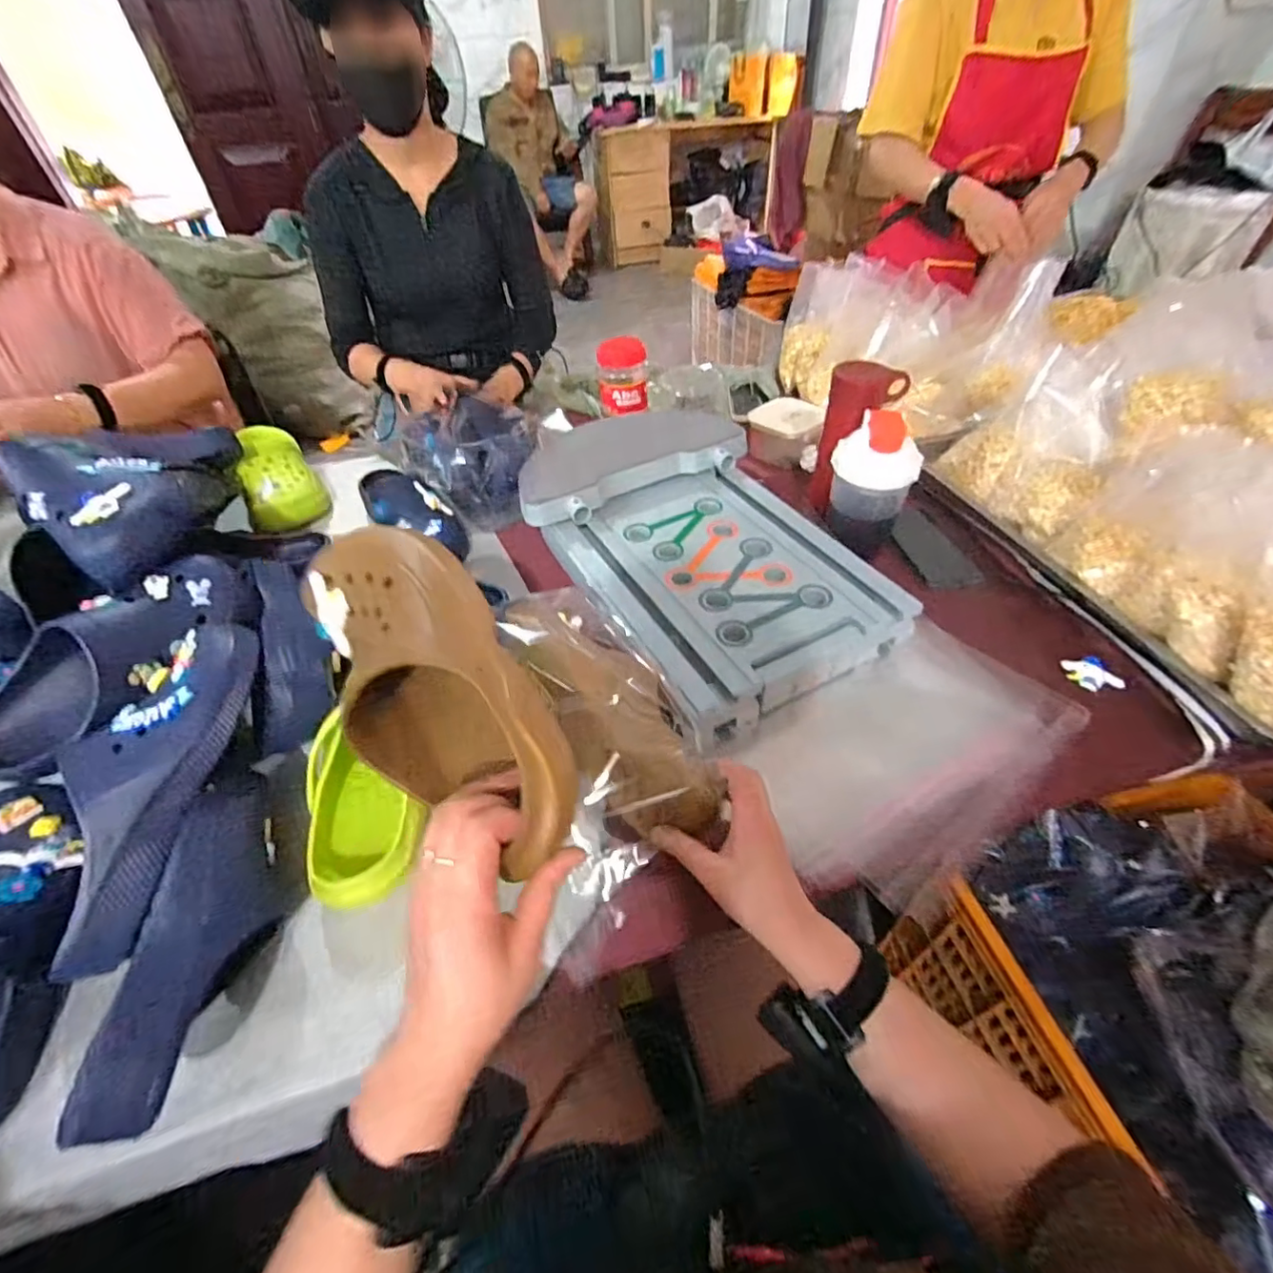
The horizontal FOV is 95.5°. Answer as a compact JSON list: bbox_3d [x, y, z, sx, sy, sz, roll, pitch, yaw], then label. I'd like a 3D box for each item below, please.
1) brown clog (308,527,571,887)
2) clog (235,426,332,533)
[{"bbox_3d":[-0.136,0.029,0.379,0.105,0.101,0.273,-26,50,-19],"label":"brown clog"},{"bbox_3d":[-0.574,-0.256,0.933,0.111,0.093,0.228,-22,49,-17],"label":"clog"}]

